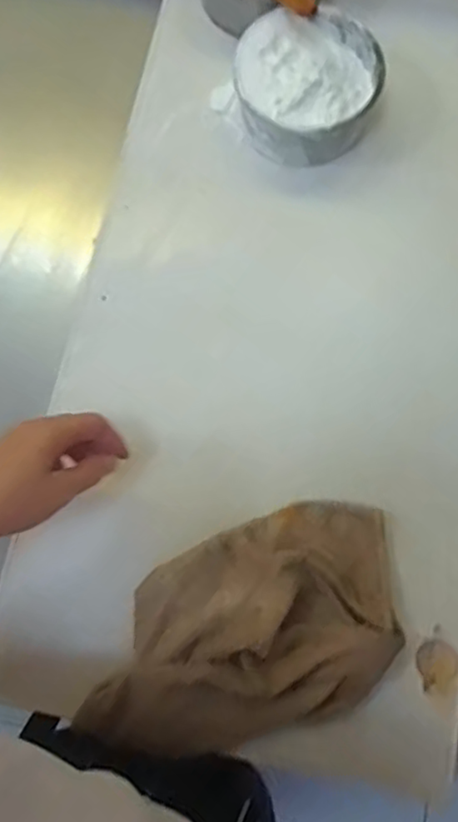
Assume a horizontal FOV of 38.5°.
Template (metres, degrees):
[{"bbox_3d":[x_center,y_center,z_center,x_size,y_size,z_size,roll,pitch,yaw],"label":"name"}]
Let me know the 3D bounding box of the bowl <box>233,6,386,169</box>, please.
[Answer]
[{"bbox_3d":[0.073,-0.305,0.622,0.136,0.060,0.136,-1,77,1],"label":"bowl"}]

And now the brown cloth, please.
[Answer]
[{"bbox_3d":[0.012,0.177,0.530,0.260,0.039,0.151,-21,78,-4],"label":"brown cloth"}]

